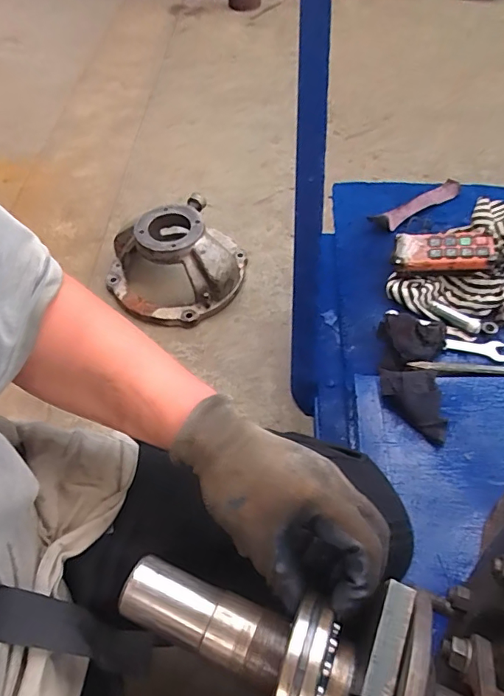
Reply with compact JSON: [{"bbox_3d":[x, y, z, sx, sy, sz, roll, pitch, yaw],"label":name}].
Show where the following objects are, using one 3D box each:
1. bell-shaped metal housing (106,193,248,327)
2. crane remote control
[{"bbox_3d":[-0.157,-0.216,1.106,0.276,0.155,0.286,-7,54,-3],"label":"bell-shaped metal housing"},{"bbox_3d":[0.331,-0.166,0.816,0.157,0.034,0.069,4,54,5],"label":"crane remote control"}]

